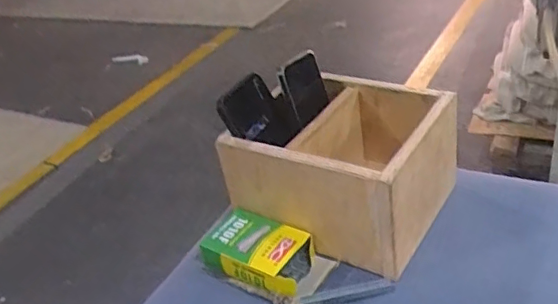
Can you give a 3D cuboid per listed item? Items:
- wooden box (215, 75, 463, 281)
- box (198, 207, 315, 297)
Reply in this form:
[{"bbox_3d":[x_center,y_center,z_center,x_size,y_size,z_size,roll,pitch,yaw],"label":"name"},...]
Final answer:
[{"bbox_3d":[0.076,0.012,0.657,0.214,0.128,0.187,15,41,31],"label":"wooden box"},{"bbox_3d":[-0.023,0.110,0.619,0.122,0.034,0.073,9,38,27],"label":"box"}]

